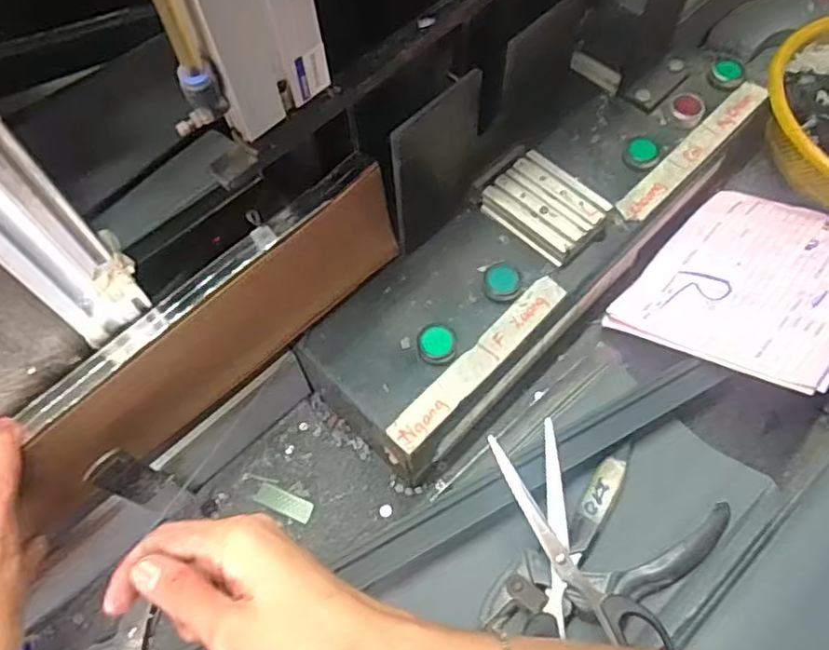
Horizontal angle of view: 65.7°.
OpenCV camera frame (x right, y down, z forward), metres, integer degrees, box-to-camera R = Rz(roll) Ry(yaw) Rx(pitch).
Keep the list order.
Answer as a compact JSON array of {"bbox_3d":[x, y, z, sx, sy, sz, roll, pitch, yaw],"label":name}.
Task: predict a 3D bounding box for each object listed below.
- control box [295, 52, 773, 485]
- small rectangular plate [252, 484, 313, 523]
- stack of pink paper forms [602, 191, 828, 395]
[{"bbox_3d":[0.116,-0.080,0.526,0.451,0.084,0.127,-42,68,-17],"label":"control box"},{"bbox_3d":[-0.100,0.137,0.492,0.046,0.004,0.017,20,65,9],"label":"small rectangular plate"},{"bbox_3d":[0.278,-0.038,0.520,0.192,0.013,0.168,-43,47,-21],"label":"stack of pink paper forms"}]

